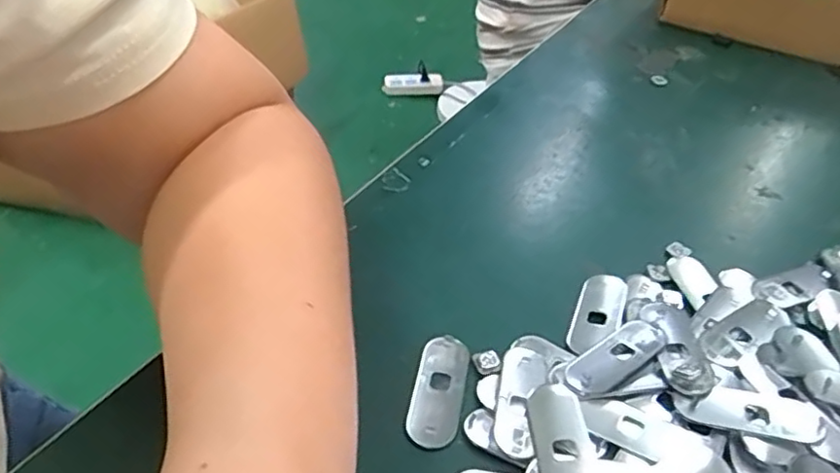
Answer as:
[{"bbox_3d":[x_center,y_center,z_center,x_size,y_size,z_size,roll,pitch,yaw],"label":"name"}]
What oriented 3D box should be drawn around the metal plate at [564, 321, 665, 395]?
[{"bbox_3d":[0.078,0.048,0.254,0.049,0.004,0.017,-22,48,-27],"label":"metal plate"}]

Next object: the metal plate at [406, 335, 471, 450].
[{"bbox_3d":[0.008,0.059,0.247,0.020,0.006,0.048,9,41,6],"label":"metal plate"}]

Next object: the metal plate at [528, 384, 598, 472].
[{"bbox_3d":[0.050,0.073,0.225,0.019,0.004,0.049,0,41,-5],"label":"metal plate"}]

